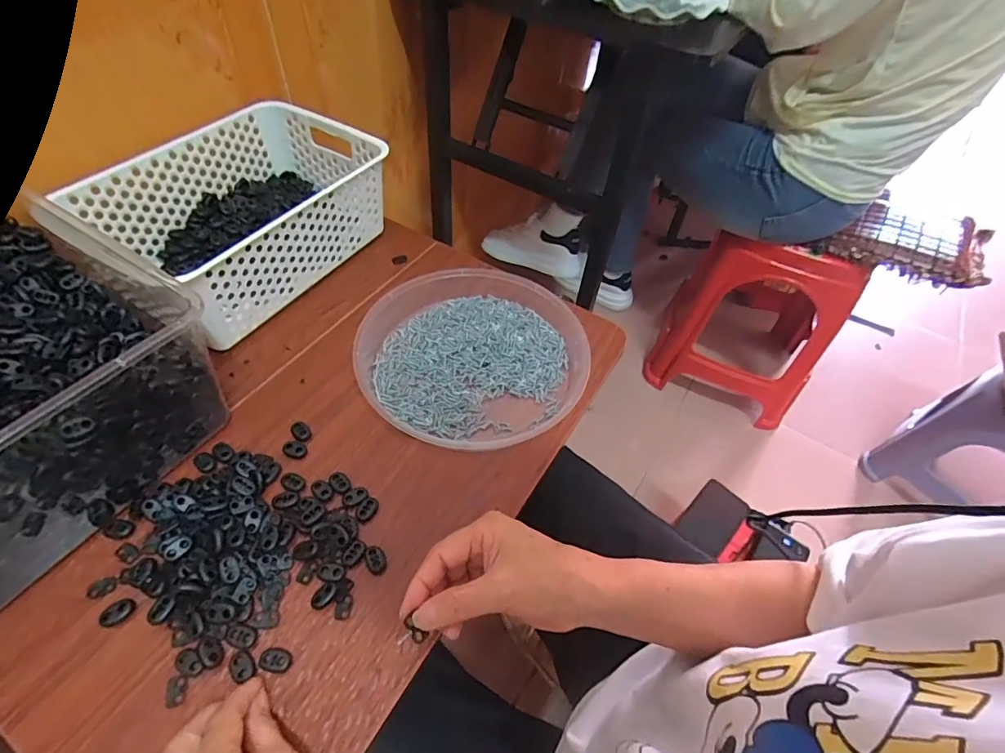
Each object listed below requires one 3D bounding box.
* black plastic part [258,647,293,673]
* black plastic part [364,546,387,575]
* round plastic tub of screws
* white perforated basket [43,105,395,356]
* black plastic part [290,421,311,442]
[{"bbox_3d":[-0.162,0.202,0.351,0.022,0.007,0.015,14,52,5],"label":"black plastic part"},{"bbox_3d":[-0.102,0.148,0.397,0.015,0.004,0.023,-22,58,-21],"label":"black plastic part"},{"bbox_3d":[-0.029,-0.025,0.520,0.234,0.037,0.220,3,52,-4],"label":"round plastic tub of screws"},{"bbox_3d":[-0.290,-0.195,0.573,0.205,0.102,0.274,29,55,16],"label":"white perforated basket"},{"bbox_3d":[-0.192,0.052,0.468,0.016,0.004,0.024,-34,63,-28],"label":"black plastic part"}]

